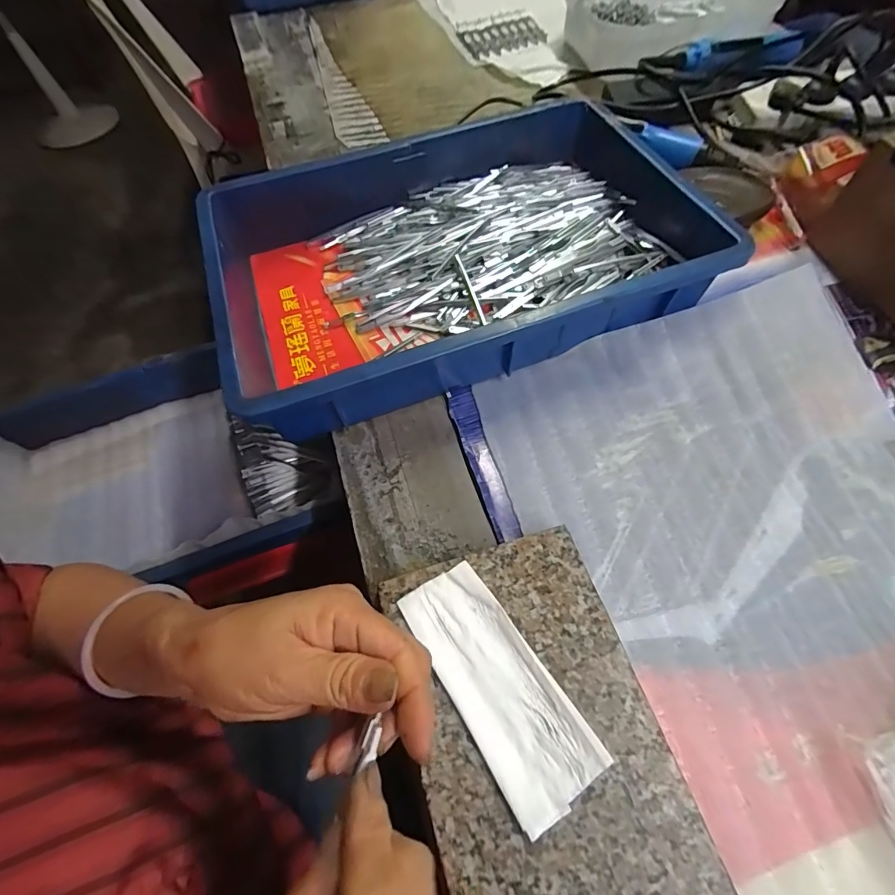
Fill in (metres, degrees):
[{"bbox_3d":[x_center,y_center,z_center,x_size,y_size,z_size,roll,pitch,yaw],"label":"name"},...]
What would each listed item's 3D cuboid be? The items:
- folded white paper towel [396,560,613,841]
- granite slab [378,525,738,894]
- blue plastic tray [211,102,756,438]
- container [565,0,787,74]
[{"bbox_3d":[0.027,0.132,0.248,0.054,0.011,0.131,-32,65,-14],"label":"folded white paper towel"},{"bbox_3d":[0.055,0.178,0.245,0.130,0.032,0.240,-17,62,-6],"label":"granite slab"},{"bbox_3d":[0.017,-0.192,0.416,0.450,0.078,0.284,-19,63,-8],"label":"blue plastic tray"},{"bbox_3d":[0.301,-0.613,0.617,0.252,0.080,0.191,-15,62,-5],"label":"container"}]

